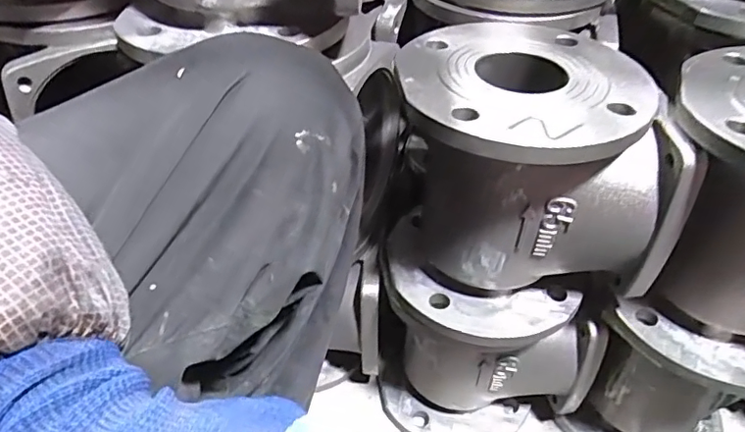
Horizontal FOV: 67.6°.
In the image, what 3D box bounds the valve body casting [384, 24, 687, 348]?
[{"bbox_3d":[0.105,-0.034,0.455,0.177,0.195,0.197,-7,41,-8],"label":"valve body casting"}]

